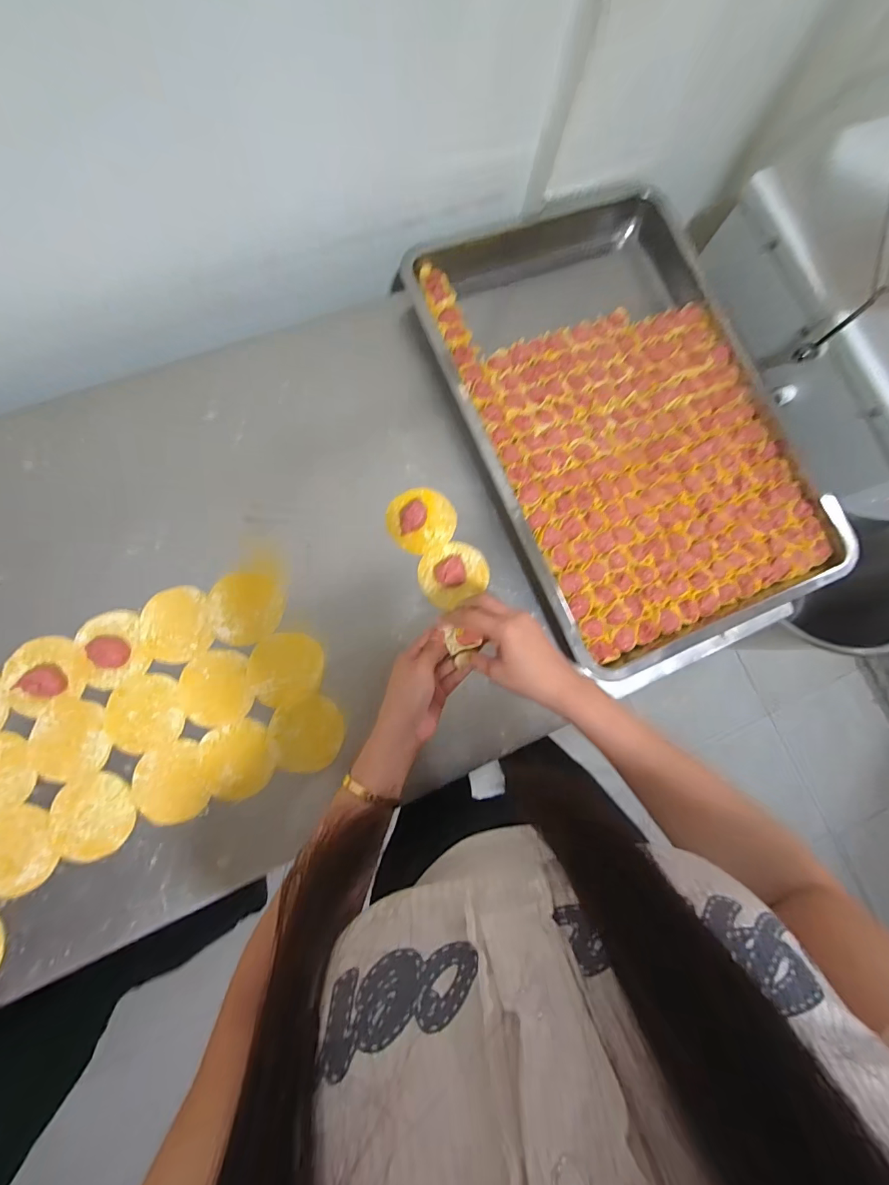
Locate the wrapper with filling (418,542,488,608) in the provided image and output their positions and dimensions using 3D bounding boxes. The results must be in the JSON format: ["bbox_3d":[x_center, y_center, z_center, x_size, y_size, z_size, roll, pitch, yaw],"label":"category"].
[{"bbox_3d":[0.013,-0.026,0.533,0.083,0.027,0.072,-27,84,-9],"label":"wrapper with filling"}]

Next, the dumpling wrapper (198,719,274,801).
[{"bbox_3d":[-0.226,0.185,0.485,0.072,0.006,0.079,-19,83,-8],"label":"dumpling wrapper"}]

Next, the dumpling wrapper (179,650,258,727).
[{"bbox_3d":[-0.257,0.108,0.496,0.075,0.005,0.082,-14,82,-7],"label":"dumpling wrapper"}]

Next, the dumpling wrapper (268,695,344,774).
[{"bbox_3d":[-0.154,0.159,0.494,0.080,0.004,0.079,1,81,-5],"label":"dumpling wrapper"}]

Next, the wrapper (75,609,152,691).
[{"bbox_3d":[-0.369,0.060,0.488,0.066,0.014,0.079,-23,84,-8],"label":"wrapper"}]

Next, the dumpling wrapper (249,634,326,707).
[{"bbox_3d":[-0.181,0.086,0.506,0.081,0.005,0.075,-16,83,-7],"label":"dumpling wrapper"}]

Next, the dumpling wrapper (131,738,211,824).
[{"bbox_3d":[-0.297,0.207,0.477,0.073,0.004,0.081,-16,81,-6],"label":"dumpling wrapper"}]

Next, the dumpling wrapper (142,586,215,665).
[{"bbox_3d":[-0.304,0.036,0.501,0.074,0.004,0.084,-17,83,-8],"label":"dumpling wrapper"}]

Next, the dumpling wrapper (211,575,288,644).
[{"bbox_3d":[-0.229,0.019,0.509,0.083,0.007,0.081,0,81,-5],"label":"dumpling wrapper"}]

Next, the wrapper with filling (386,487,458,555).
[{"bbox_3d":[-0.028,-0.093,0.540,0.083,0.026,0.077,1,81,-5],"label":"wrapper with filling"}]

